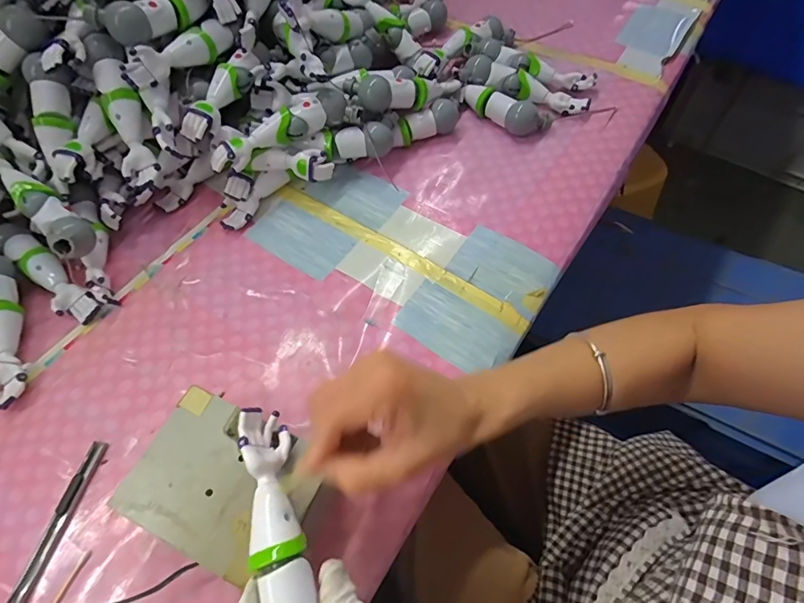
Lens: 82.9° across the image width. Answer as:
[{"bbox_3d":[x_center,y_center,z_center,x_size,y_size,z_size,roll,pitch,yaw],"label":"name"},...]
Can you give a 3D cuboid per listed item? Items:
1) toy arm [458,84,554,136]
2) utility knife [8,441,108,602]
[{"bbox_3d":[0.118,-0.223,0.527,0.106,0.034,0.031,23,65,16],"label":"toy arm"},{"bbox_3d":[-0.256,0.168,0.335,0.011,0.008,0.127,10,61,6],"label":"utility knife"}]

